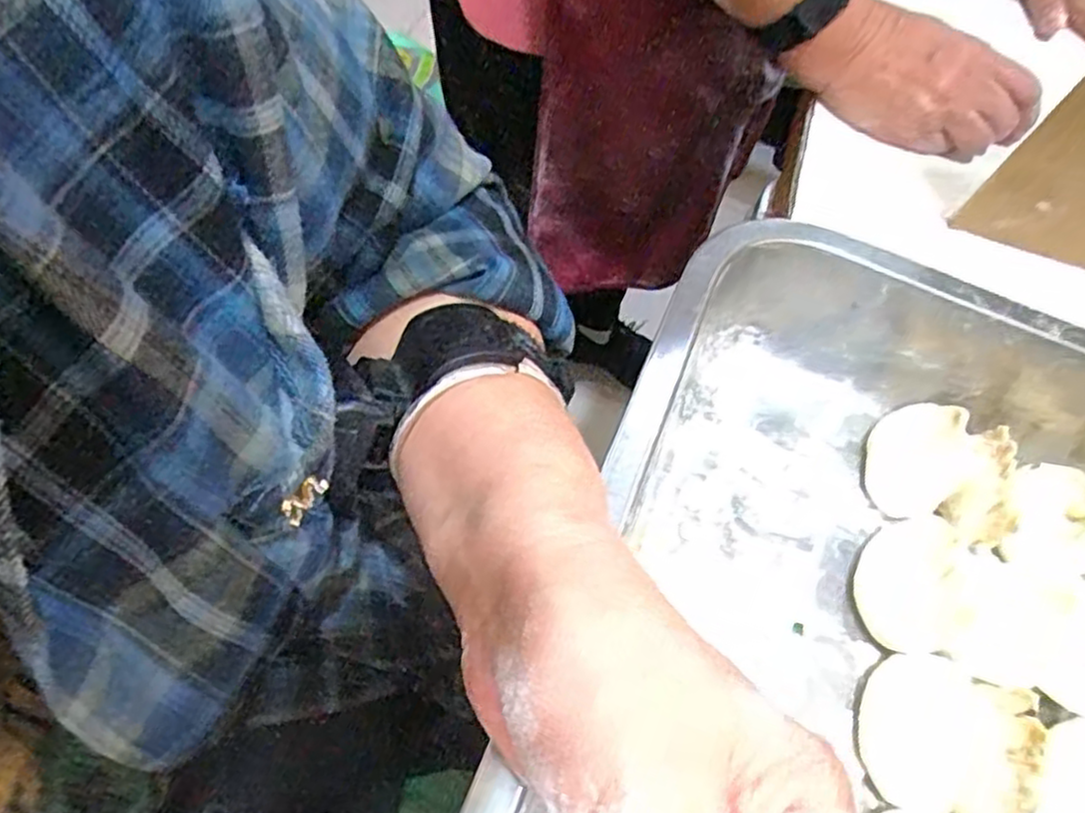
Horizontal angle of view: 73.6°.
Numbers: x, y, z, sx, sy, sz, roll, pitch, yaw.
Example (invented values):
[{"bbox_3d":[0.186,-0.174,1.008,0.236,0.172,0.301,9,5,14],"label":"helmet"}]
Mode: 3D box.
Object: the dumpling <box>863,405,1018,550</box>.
[{"bbox_3d":[0.175,0.027,0.318,0.057,0.021,0.053,24,59,6],"label":"dumpling"}]

